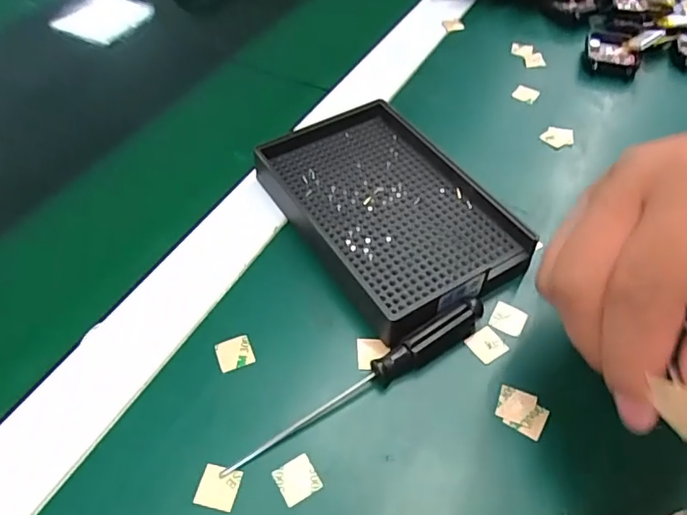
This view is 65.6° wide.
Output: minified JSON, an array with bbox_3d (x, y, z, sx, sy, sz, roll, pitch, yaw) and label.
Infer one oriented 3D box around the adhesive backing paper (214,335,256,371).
[{"bbox_3d":[-0.050,0.044,0.245,0.016,0.004,0.015,-19,57,-15],"label":"adhesive backing paper"}]

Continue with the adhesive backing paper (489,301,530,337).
[{"bbox_3d":[0.079,0.030,0.256,0.015,0.004,0.016,26,56,20],"label":"adhesive backing paper"}]

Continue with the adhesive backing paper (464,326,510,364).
[{"bbox_3d":[0.066,0.041,0.247,0.015,0.004,0.015,-31,57,-16],"label":"adhesive backing paper"}]

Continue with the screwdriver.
[{"bbox_3d":[0.008,0.053,0.228,0.129,0.014,0.012,-26,57,-19],"label":"screwdriver"}]

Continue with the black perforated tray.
[{"bbox_3d":[0.021,-0.027,0.286,0.092,0.021,0.140,-26,57,-19],"label":"black perforated tray"}]

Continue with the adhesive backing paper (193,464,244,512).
[{"bbox_3d":[-0.049,0.090,0.209,0.016,0.004,0.015,10,54,8],"label":"adhesive backing paper"}]

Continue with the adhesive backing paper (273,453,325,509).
[{"bbox_3d":[-0.018,0.087,0.210,0.015,0.004,0.016,-25,57,-20],"label":"adhesive backing paper"}]

